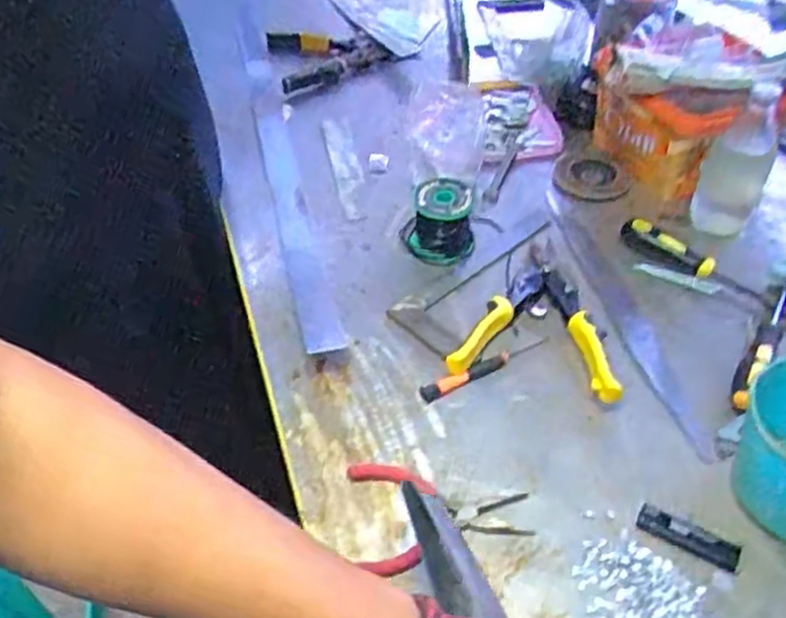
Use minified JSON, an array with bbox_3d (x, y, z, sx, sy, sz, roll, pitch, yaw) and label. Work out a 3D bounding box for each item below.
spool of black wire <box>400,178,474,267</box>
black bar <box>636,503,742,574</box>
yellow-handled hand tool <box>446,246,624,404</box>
[{"bbox_3d":[0.050,-0.101,0.833,0.074,0.067,0.074,-1,46,1],"label":"spool of black wire"},{"bbox_3d":[0.236,0.182,0.596,0.078,0.005,0.024,22,51,21],"label":"black bar"},{"bbox_3d":[0.153,0.002,0.764,0.160,0.022,0.189,9,47,10],"label":"yellow-handled hand tool"}]

